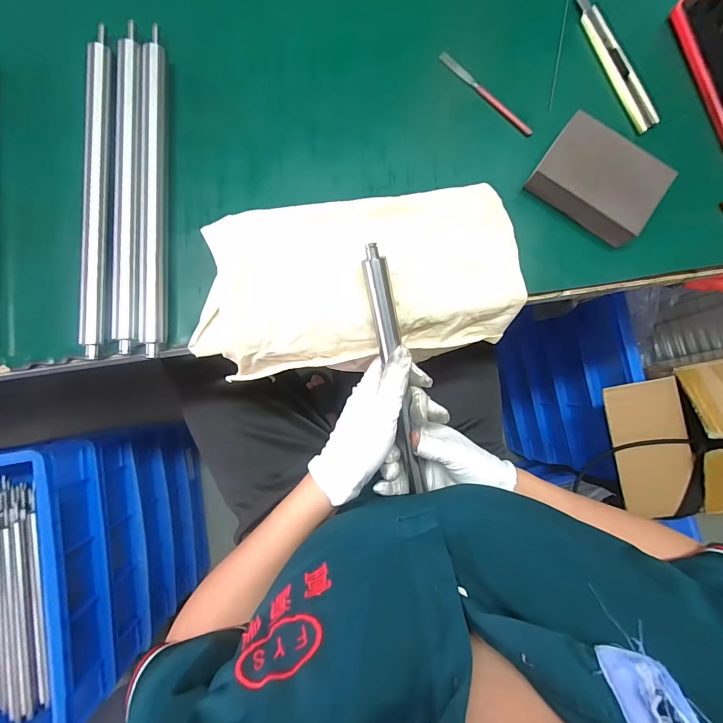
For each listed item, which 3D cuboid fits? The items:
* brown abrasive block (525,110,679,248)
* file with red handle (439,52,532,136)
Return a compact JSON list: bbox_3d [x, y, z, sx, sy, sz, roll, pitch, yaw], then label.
[{"bbox_3d":[0.195,-0.148,0.302,0.094,0.029,0.065,35,85,0],"label":"brown abrasive block"},{"bbox_3d":[0.109,-0.234,0.318,0.104,0.005,0.008,44,86,0],"label":"file with red handle"}]

